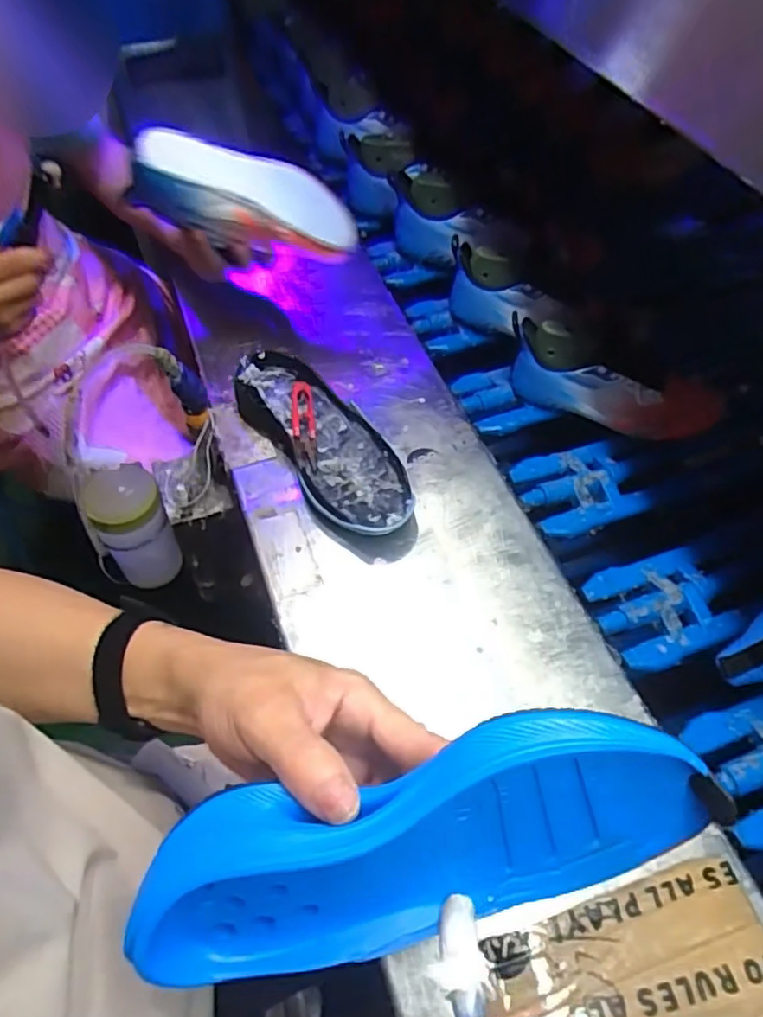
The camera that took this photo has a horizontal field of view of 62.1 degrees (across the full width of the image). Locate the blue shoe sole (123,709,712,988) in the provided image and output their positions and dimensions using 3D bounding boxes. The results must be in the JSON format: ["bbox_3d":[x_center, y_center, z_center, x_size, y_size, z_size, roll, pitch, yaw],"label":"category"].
[{"bbox_3d":[0.016,0.147,0.267,0.224,0.093,0.028,-19,23,2],"label":"blue shoe sole"}]

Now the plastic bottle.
[{"bbox_3d":[-0.259,0.017,0.664,0.074,0.131,0.075,-1,57,2],"label":"plastic bottle"}]

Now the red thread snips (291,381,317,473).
[{"bbox_3d":[-0.074,-0.078,0.600,0.021,0.013,0.109,-8,57,-2],"label":"red thread snips"}]

